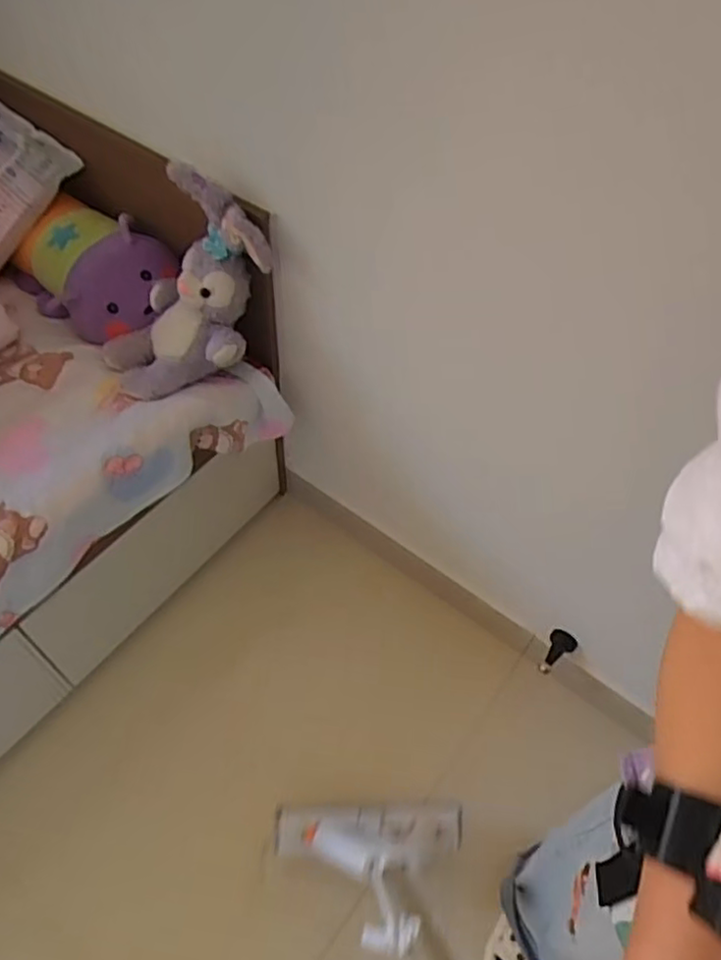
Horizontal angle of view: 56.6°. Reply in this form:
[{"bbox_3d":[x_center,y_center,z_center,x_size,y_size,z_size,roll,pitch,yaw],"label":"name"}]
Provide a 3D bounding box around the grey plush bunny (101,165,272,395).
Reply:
[{"bbox_3d":[-0.243,-0.260,0.949,0.133,0.299,0.165,1,43,-51],"label":"grey plush bunny"}]

